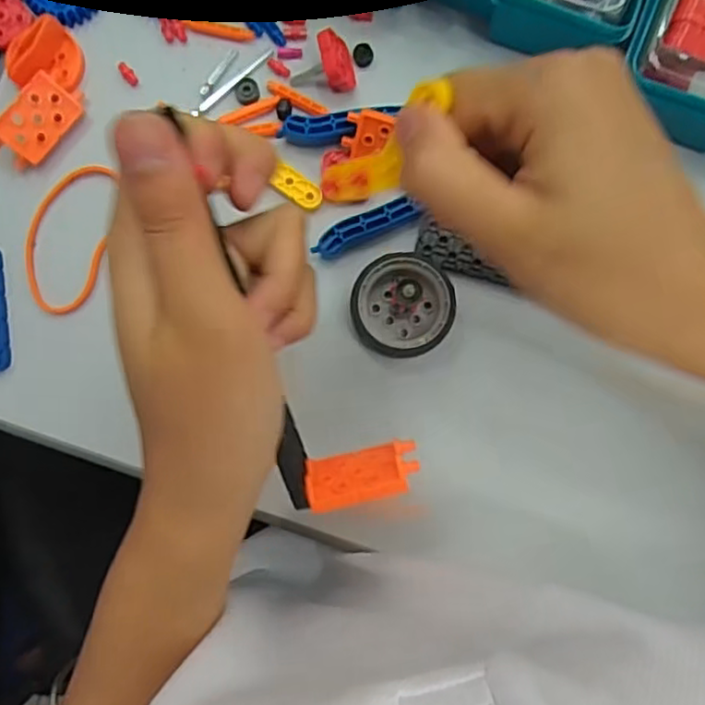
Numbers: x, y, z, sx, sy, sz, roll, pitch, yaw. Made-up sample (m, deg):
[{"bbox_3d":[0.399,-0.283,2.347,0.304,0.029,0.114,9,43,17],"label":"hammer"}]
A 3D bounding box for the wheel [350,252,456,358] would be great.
[{"bbox_3d":[0.024,-0.022,0.314,0.047,0.020,0.047,0,86,0],"label":"wheel"}]

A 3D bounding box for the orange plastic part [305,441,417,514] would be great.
[{"bbox_3d":[0.003,0.046,0.255,0.044,0.027,0.010,-15,124,0],"label":"orange plastic part"}]

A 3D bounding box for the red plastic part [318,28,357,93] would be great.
[{"bbox_3d":[-0.007,-0.144,0.320,0.016,0.024,0.026,-11,86,-1],"label":"red plastic part"}]

